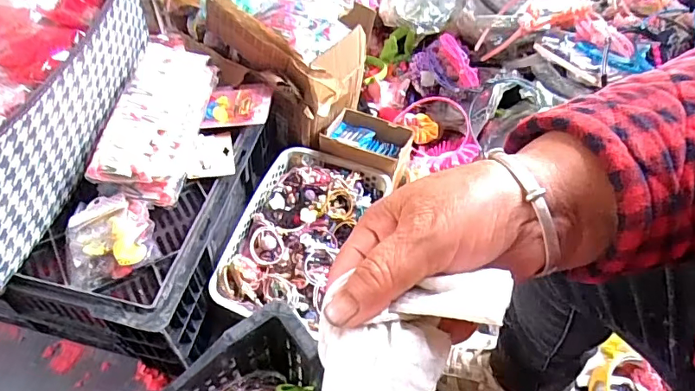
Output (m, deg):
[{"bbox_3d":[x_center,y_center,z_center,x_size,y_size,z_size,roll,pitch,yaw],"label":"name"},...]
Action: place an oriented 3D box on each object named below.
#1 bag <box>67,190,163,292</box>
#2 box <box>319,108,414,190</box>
[{"bbox_3d":[-0.274,0.046,0.562,0.095,0.047,0.099,-14,56,-14],"label":"bag"},{"bbox_3d":[0.030,-0.092,0.810,0.137,0.048,0.107,18,54,9],"label":"box"}]

